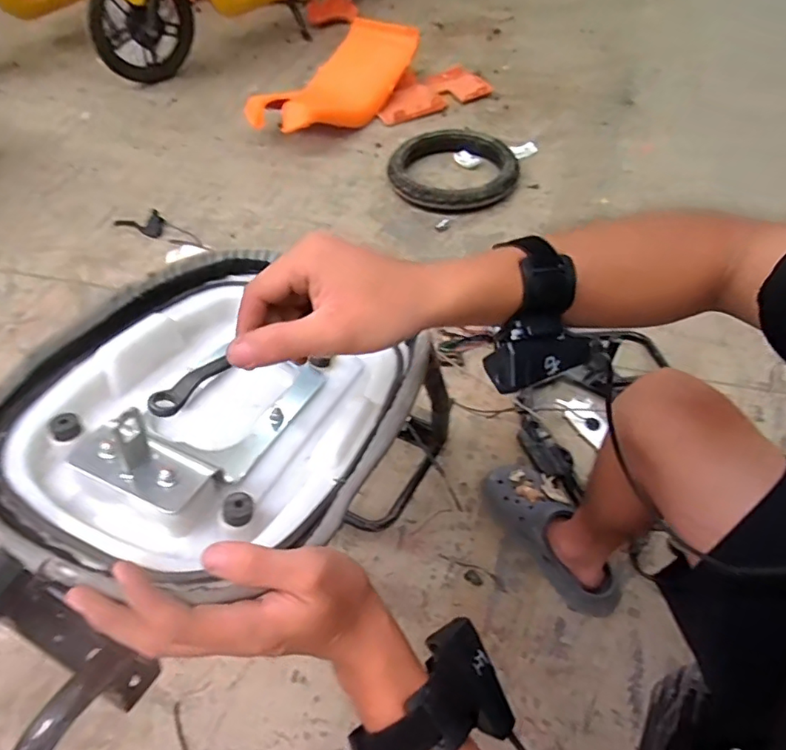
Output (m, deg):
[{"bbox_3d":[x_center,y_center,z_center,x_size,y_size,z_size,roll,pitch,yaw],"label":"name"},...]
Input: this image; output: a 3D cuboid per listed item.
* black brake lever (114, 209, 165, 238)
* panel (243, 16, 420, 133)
[{"bbox_3d":[-0.676,-0.419,1.452,0.148,0.024,0.078,21,58,16],"label":"black brake lever"},{"bbox_3d":[-0.179,-0.913,1.685,0.591,0.175,0.236,-34,60,-6],"label":"panel"}]

